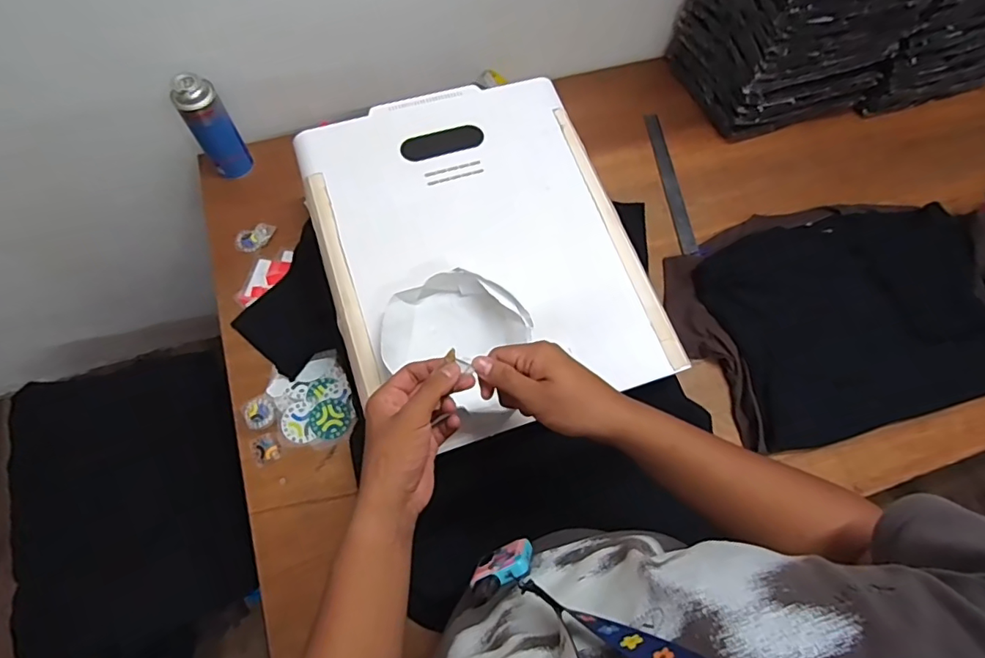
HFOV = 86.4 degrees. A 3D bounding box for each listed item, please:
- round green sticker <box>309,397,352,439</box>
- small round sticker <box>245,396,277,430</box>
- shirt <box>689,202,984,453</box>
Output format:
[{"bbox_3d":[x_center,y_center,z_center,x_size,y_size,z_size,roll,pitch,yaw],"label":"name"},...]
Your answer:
[{"bbox_3d":[-0.238,0.132,0.768,0.055,0.004,0.059,1,67,-2],"label":"round green sticker"},{"bbox_3d":[-0.338,0.121,0.763,0.043,0.004,0.046,1,67,-2],"label":"small round sticker"},{"bbox_3d":[0.605,-0.025,0.864,0.495,0.050,0.352,-17,74,-2],"label":"shirt"}]

